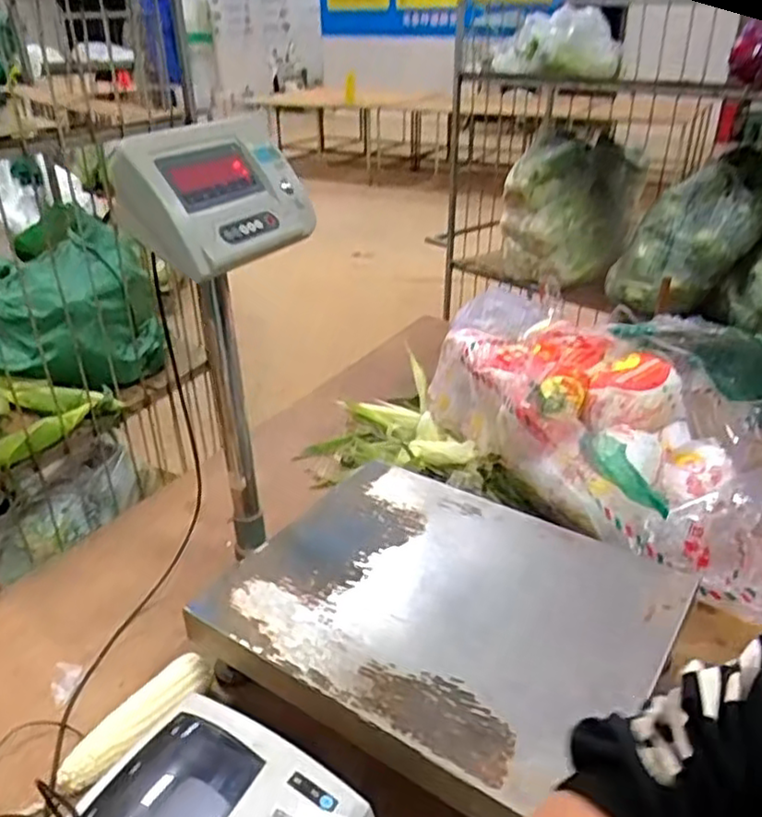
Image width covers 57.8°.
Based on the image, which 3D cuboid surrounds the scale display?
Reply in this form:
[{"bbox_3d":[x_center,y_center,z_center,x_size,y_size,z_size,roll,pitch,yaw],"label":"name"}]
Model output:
[{"bbox_3d":[-0.170,-0.243,0.768,0.112,0.136,0.217,15,32,25],"label":"scale display"}]

